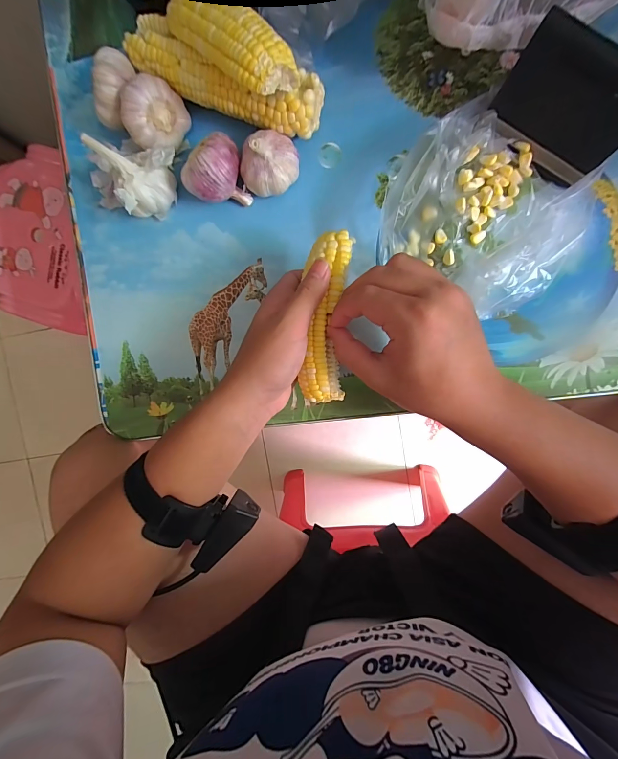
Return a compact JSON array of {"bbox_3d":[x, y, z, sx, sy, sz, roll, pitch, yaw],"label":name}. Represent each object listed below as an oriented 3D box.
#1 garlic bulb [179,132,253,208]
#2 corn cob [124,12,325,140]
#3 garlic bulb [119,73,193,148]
[{"bbox_3d":[-0.081,-0.177,0.296,0.055,0.052,0.047,-33,90,8],"label":"garlic bulb"},{"bbox_3d":[-0.074,-0.258,0.291,0.174,0.049,0.043,25,97,4],"label":"corn cob"},{"bbox_3d":[-0.136,-0.232,0.293,0.053,0.040,0.045,-33,90,8],"label":"garlic bulb"}]

